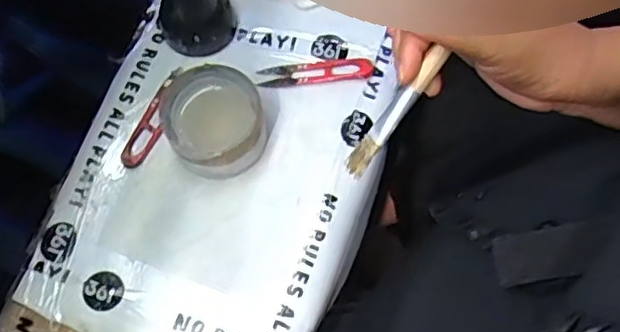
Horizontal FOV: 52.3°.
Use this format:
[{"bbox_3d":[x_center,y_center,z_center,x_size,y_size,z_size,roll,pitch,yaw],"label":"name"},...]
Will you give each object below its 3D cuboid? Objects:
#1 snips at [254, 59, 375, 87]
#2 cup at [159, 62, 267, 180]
[{"bbox_3d":[0.005,-0.086,0.581,0.105,0.012,0.021,0,71,1],"label":"snips"},{"bbox_3d":[-0.081,-0.037,0.540,0.082,0.060,0.084,0,71,1],"label":"cup"}]

